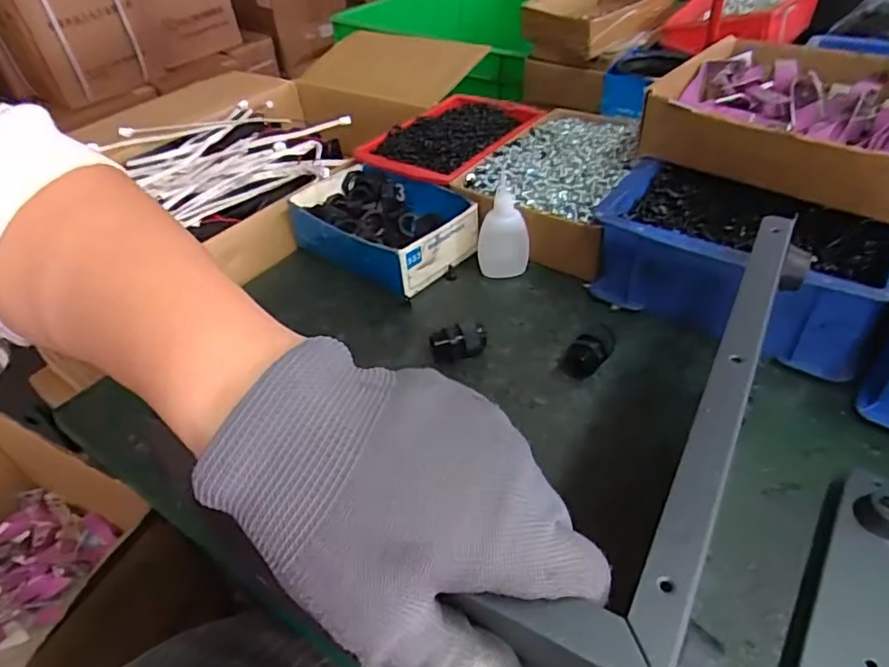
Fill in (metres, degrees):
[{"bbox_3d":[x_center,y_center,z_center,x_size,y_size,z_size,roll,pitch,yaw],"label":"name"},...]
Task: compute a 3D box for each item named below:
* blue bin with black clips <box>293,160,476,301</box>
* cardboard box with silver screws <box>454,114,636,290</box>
[{"bbox_3d":[-0.061,-0.103,0.567,0.168,0.053,0.125,28,51,32],"label":"blue bin with black clips"},{"bbox_3d":[0.111,-0.150,0.590,0.150,0.065,0.245,15,45,21],"label":"cardboard box with silver screws"}]

